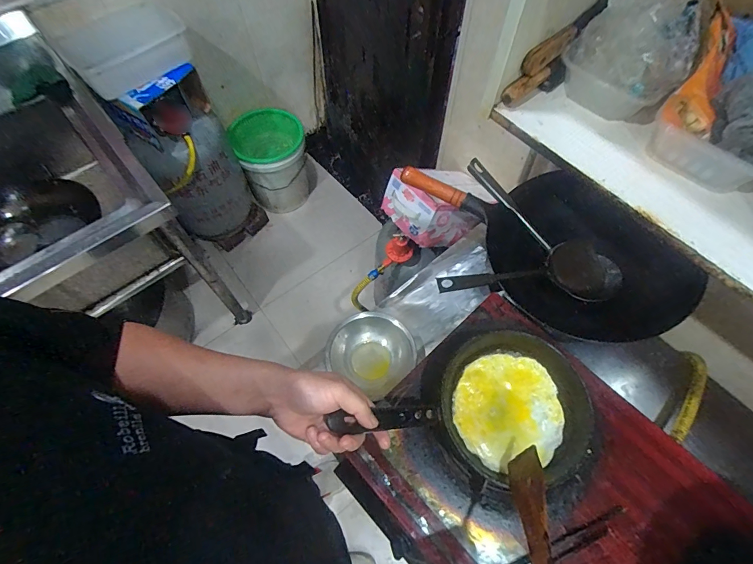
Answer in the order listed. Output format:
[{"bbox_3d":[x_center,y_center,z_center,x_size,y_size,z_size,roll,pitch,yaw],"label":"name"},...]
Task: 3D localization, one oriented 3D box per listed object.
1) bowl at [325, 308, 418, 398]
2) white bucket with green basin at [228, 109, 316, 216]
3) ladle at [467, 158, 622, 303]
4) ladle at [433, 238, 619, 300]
[{"bbox_3d":[-0.004,0.126,0.694,0.149,0.046,0.137,0,63,0],"label":"bowl"},{"bbox_3d":[-0.466,-0.561,1.780,0.300,0.411,0.313,0,63,0],"label":"white bucket with green basin"},{"bbox_3d":[0.322,-0.106,0.750,0.367,0.058,0.085,46,70,3],"label":"ladle"},{"bbox_3d":[0.269,-0.004,0.707,0.364,0.085,0.123,-6,62,-19],"label":"ladle"}]

